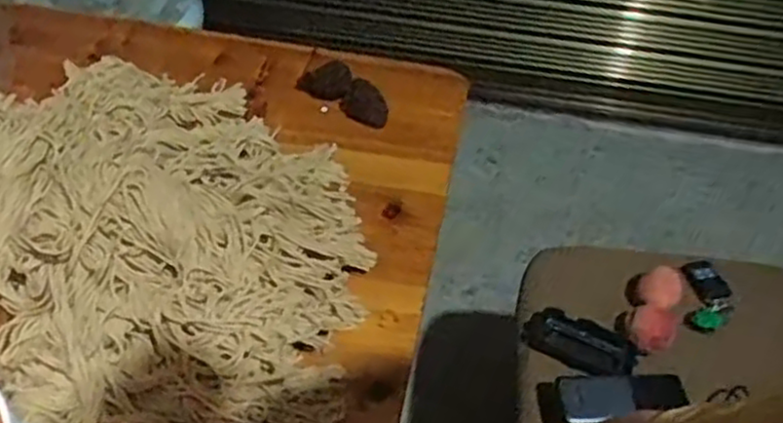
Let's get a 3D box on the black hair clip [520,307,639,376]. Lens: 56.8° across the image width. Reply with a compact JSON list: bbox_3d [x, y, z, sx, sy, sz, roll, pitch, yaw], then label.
[{"bbox_3d":[0.208,0.144,0.800,0.121,0.028,0.051,20,47,15],"label":"black hair clip"}]

